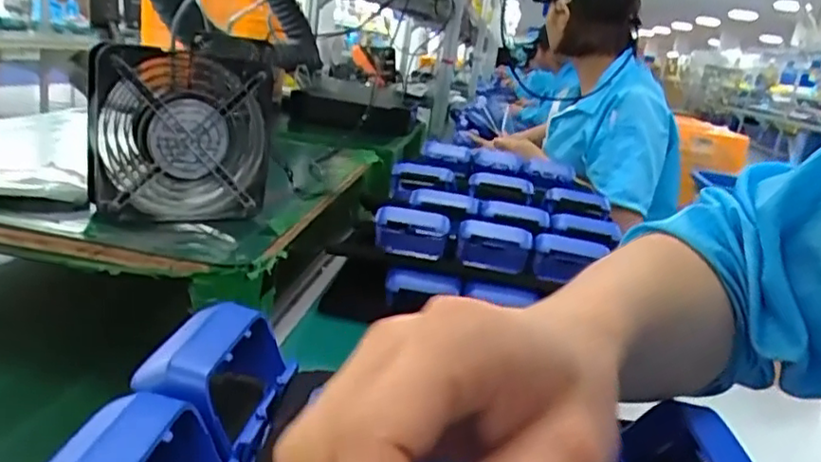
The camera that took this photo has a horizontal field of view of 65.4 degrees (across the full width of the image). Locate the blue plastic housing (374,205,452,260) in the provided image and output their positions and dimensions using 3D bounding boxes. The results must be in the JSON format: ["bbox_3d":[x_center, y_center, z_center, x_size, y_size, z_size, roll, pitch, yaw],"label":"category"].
[{"bbox_3d":[-0.001,0.002,0.706,0.078,0.056,0.051,5,13,-6],"label":"blue plastic housing"}]

